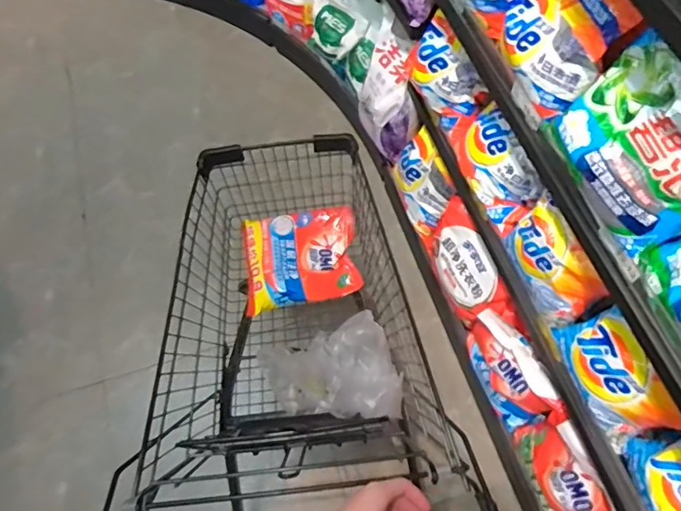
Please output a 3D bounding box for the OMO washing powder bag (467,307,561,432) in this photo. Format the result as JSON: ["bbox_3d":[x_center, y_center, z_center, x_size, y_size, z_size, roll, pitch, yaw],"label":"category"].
[{"bbox_3d":[0.397,0.274,1.214,0.090,0.219,0.288,-19,65,-6],"label":"OMO washing powder bag"}]

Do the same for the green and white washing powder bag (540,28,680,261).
[{"bbox_3d":[0.392,-0.144,0.661,0.110,0.169,0.229,-18,65,-6],"label":"green and white washing powder bag"}]

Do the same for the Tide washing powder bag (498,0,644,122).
[{"bbox_3d":[0.324,-0.352,0.774,0.082,0.183,0.227,-14,65,-4],"label":"Tide washing powder bag"}]

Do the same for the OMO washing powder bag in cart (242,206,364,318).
[{"bbox_3d":[-0.089,0.005,1.175,0.265,0.068,0.229,-8,65,-1],"label":"OMO washing powder bag in cart"}]

